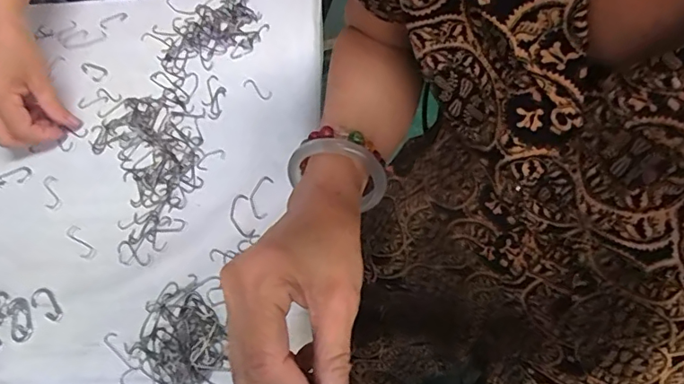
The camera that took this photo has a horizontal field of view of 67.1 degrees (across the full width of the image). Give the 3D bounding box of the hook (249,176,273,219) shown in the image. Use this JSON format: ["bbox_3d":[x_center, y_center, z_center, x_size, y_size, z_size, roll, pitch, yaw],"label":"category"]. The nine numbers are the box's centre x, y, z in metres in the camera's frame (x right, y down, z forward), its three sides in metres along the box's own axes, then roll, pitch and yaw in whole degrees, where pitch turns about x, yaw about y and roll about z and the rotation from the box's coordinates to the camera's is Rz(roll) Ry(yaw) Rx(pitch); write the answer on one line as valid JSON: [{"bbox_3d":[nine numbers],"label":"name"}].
[{"bbox_3d":[-0.077,0.004,0.480,0.020,0.004,0.043,4,63,6],"label":"hook"}]

